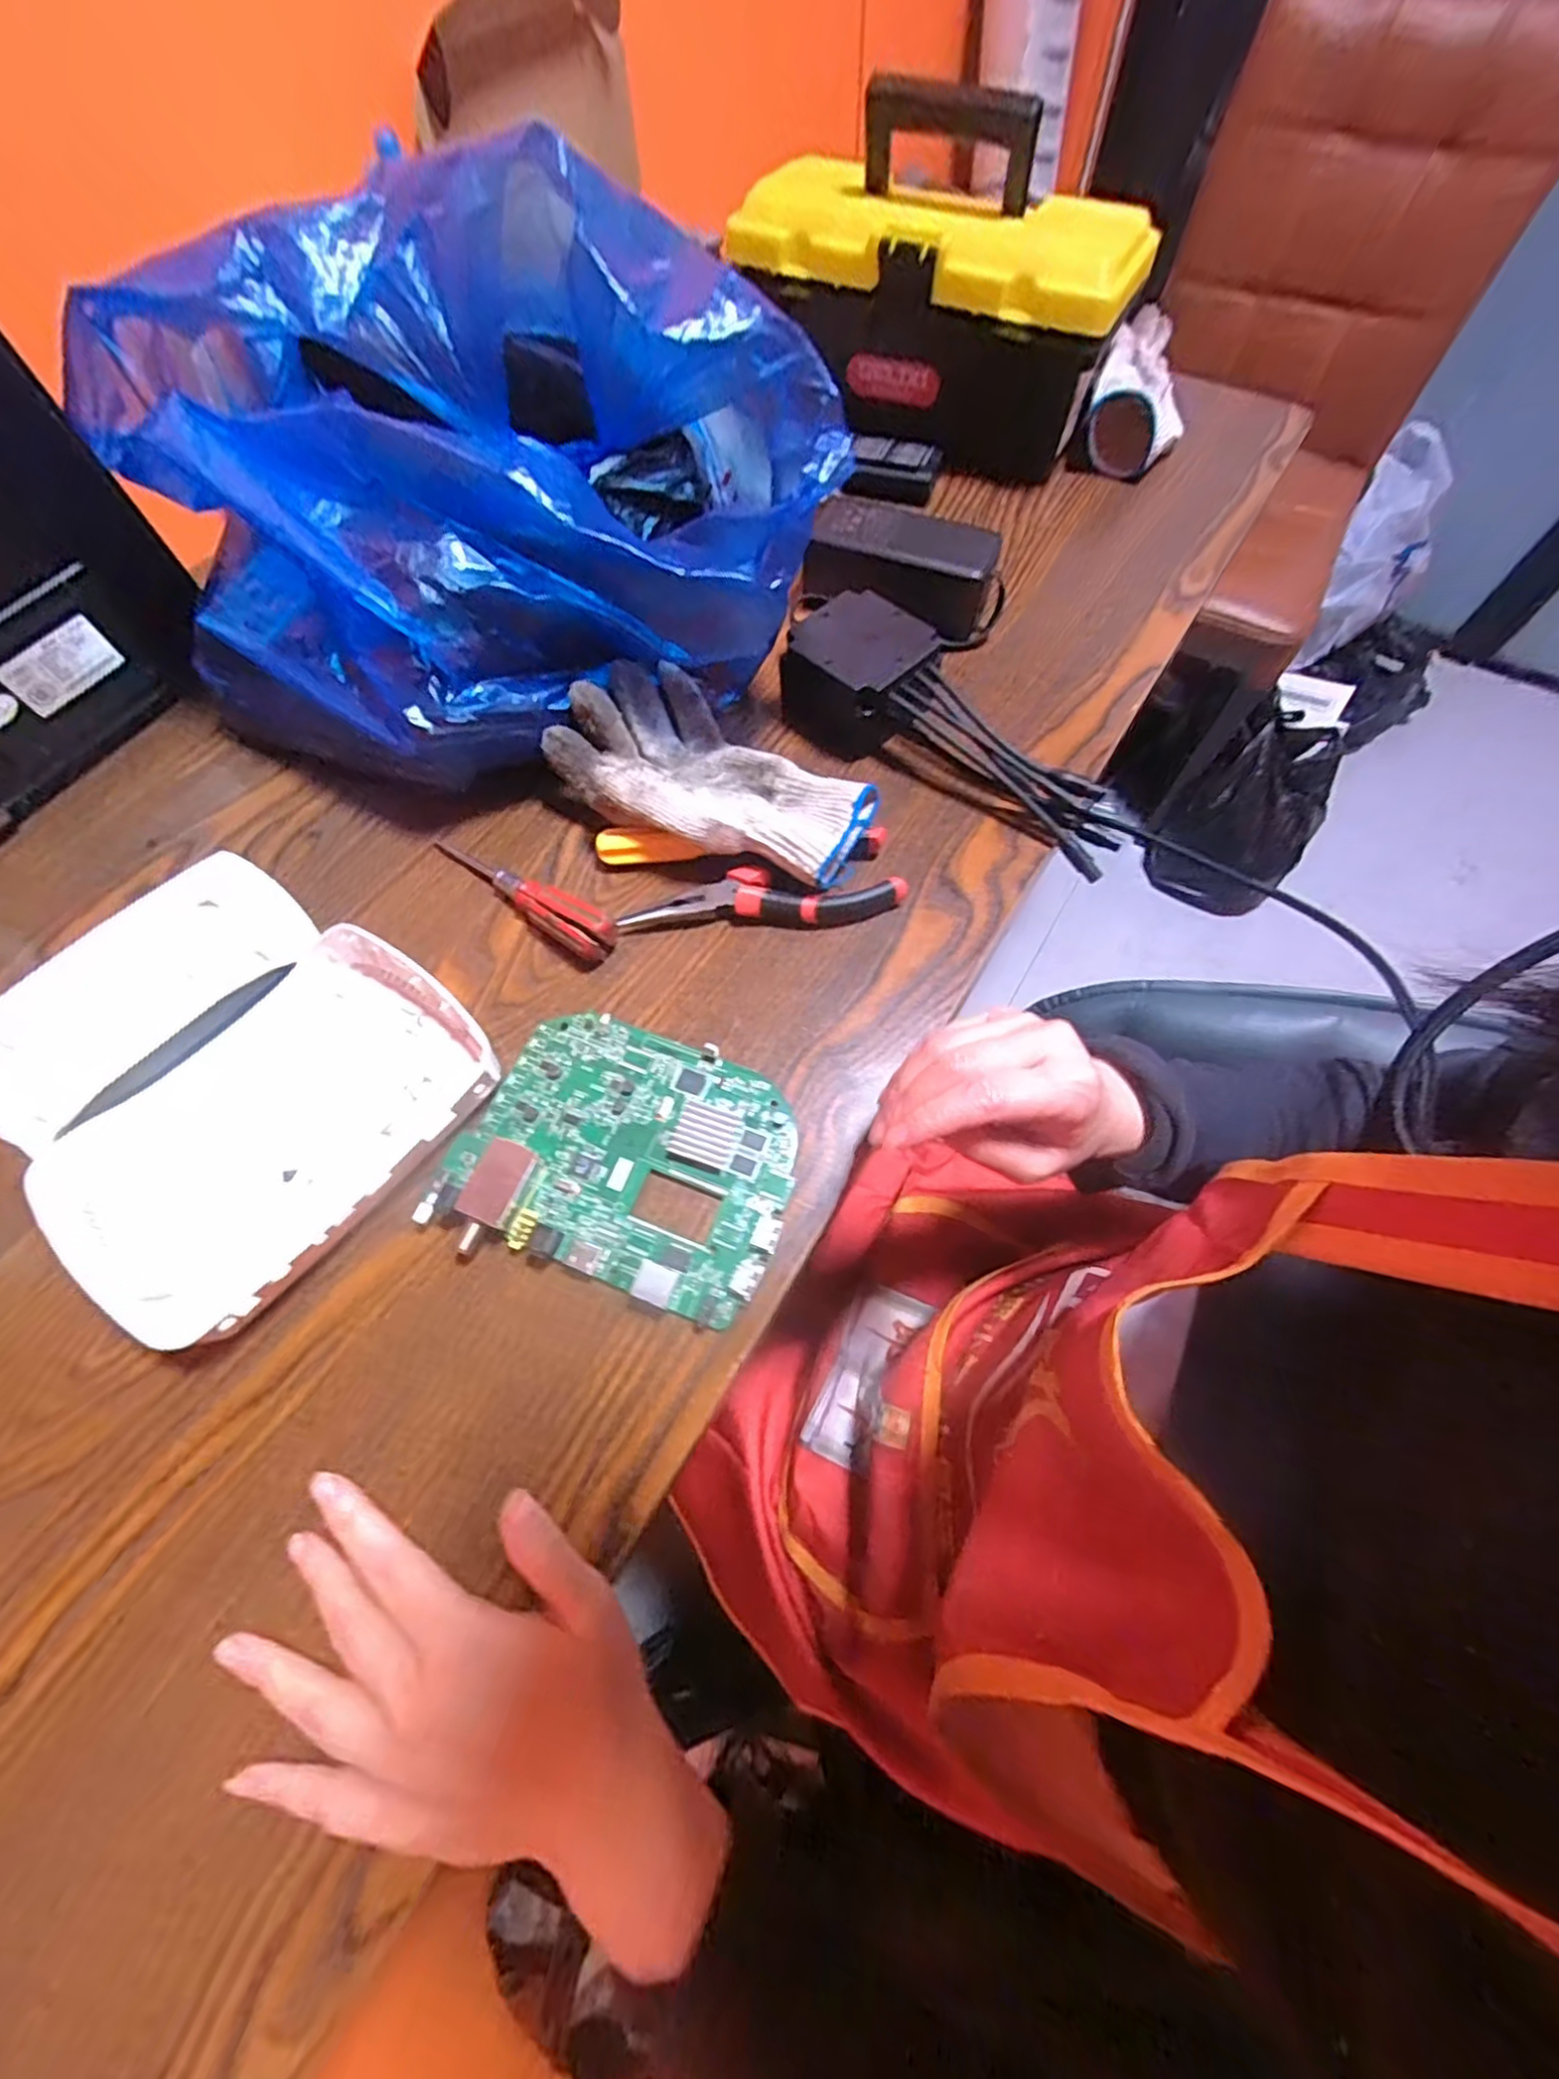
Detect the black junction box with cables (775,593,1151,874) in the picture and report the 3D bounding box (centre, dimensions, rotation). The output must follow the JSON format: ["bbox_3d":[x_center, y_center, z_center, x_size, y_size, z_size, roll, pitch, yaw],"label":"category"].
[{"bbox_3d":[0.112,-0.193,0.428,0.235,0.052,0.076,37,70,16],"label":"black junction box with cables"}]

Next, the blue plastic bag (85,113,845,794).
[{"bbox_3d":[-0.168,-0.302,0.397,0.368,0.214,0.232,-15,66,-6],"label":"blue plastic bag"}]

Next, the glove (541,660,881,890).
[{"bbox_3d":[-0.037,-0.148,0.410,0.184,0.054,0.111,36,70,16],"label":"glove"}]

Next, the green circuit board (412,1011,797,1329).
[{"bbox_3d":[-0.073,0.052,0.330,0.157,0.020,0.122,15,66,7],"label":"green circuit board"}]

